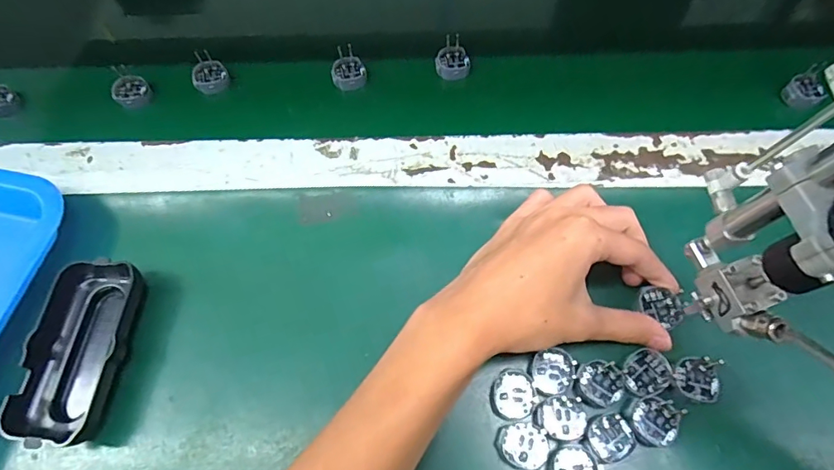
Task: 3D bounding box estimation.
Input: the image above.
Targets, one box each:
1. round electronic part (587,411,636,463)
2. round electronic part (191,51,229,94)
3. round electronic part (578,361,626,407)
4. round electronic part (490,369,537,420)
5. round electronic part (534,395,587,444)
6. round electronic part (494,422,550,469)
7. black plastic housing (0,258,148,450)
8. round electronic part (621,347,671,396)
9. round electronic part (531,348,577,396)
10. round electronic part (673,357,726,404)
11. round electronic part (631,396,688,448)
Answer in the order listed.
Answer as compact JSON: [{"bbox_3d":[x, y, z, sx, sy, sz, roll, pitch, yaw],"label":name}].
[{"bbox_3d":[0.111,0.117,0.280,0.025,0.009,0.024,-1,65,2],"label":"round electronic part"},{"bbox_3d":[-0.178,-0.139,0.413,0.028,0.021,0.029,-23,67,-8],"label":"round electronic part"},{"bbox_3d":[0.110,0.088,0.287,0.026,0.004,0.025,-1,65,2],"label":"round electronic part"},{"bbox_3d":[0.057,0.095,0.287,0.027,0.004,0.027,-1,65,2],"label":"round electronic part"},{"bbox_3d":[0.084,0.107,0.281,0.028,0.004,0.025,-18,66,-6],"label":"round electronic part"},{"bbox_3d":[0.061,0.121,0.277,0.029,0.004,0.025,23,68,12],"label":"round electronic part"},{"bbox_3d":[-0.211,0.071,0.306,0.055,0.026,0.111,4,66,4],"label":"black plastic housing"},{"bbox_3d":[0.138,0.082,0.288,0.028,0.004,0.024,-23,67,-8],"label":"round electronic part"},{"bbox_3d":[0.083,0.083,0.291,0.026,0.004,0.025,-1,65,2],"label":"round electronic part"},{"bbox_3d":[0.167,0.084,0.285,0.027,0.004,0.026,-1,65,2],"label":"round electronic part"},{"bbox_3d":[0.138,0.107,0.277,0.026,0.004,0.027,-1,65,2],"label":"round electronic part"}]

